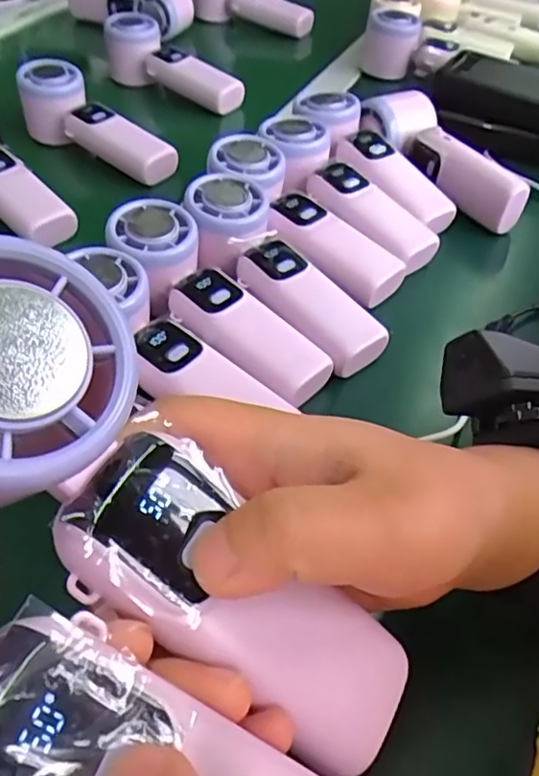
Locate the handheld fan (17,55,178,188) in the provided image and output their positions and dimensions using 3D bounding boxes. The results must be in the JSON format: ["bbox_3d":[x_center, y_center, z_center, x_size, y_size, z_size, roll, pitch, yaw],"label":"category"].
[{"bbox_3d":[-0.156,-0.235,0.547,0.169,0.050,0.056,33,56,25],"label":"handheld fan"}]

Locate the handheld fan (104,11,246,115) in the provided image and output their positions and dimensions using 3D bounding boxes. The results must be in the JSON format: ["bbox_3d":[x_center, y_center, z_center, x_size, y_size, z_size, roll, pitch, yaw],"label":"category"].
[{"bbox_3d":[-0.101,-0.346,0.654,0.174,0.053,0.046,29,54,23],"label":"handheld fan"}]

